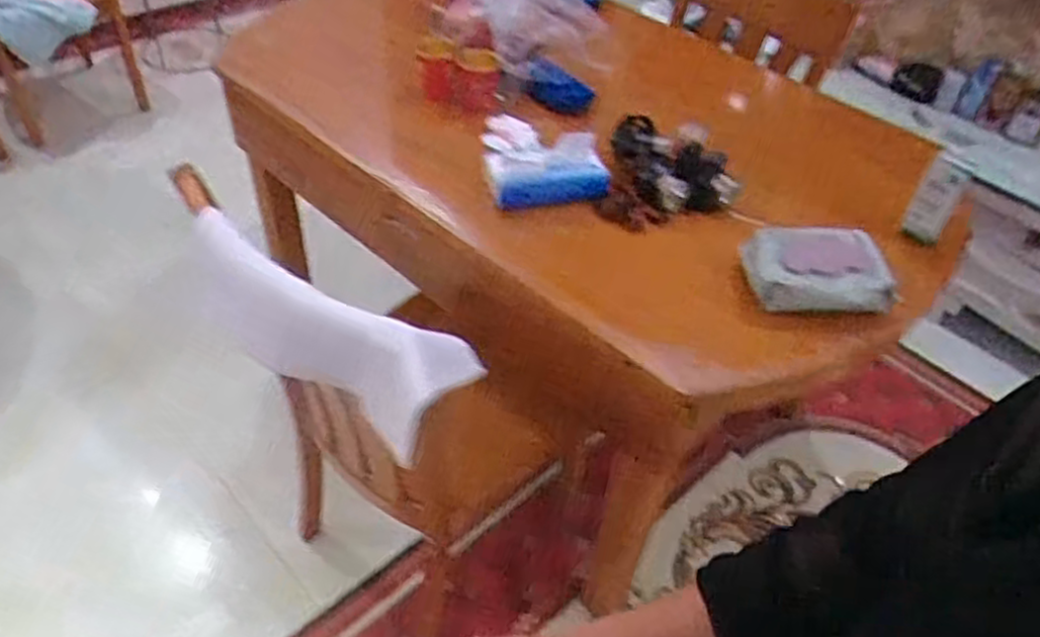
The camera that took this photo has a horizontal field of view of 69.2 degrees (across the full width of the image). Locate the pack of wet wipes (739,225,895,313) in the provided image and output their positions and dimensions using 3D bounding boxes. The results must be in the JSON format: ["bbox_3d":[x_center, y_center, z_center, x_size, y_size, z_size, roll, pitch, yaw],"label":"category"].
[{"bbox_3d":[0.404,-0.066,1.016,0.203,0.078,0.092,1,45,-7],"label":"pack of wet wipes"}]

